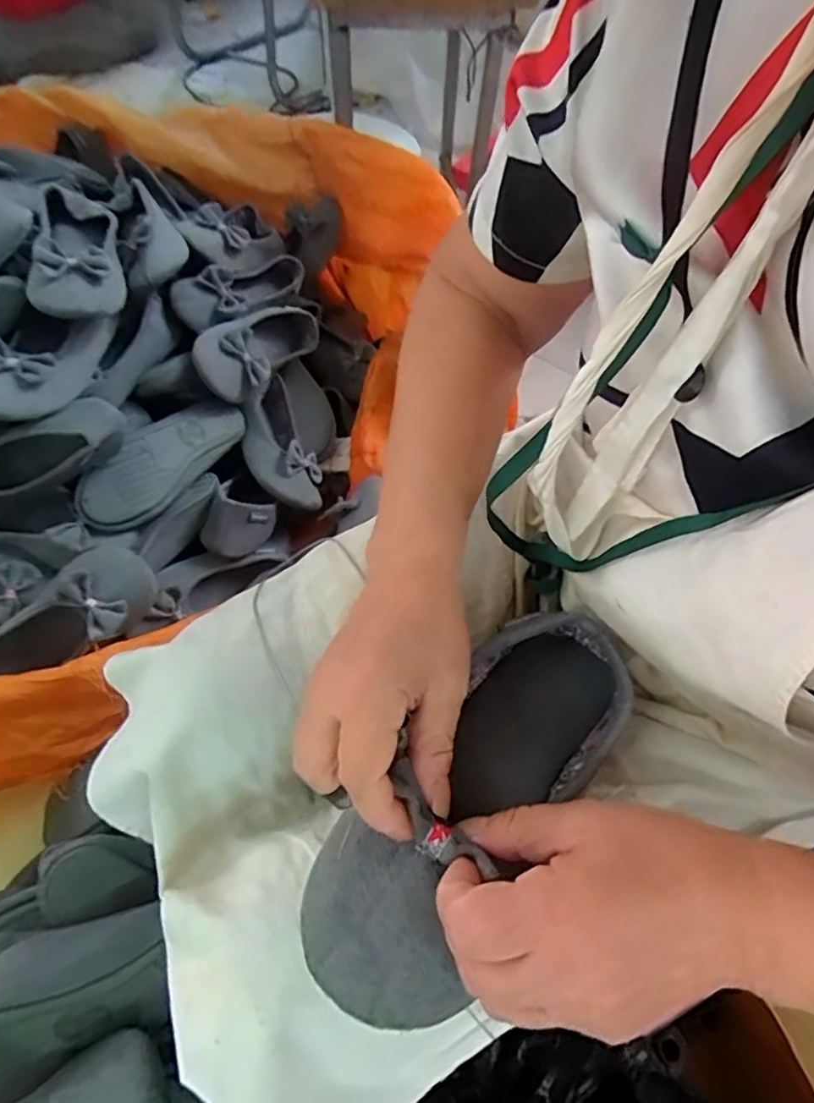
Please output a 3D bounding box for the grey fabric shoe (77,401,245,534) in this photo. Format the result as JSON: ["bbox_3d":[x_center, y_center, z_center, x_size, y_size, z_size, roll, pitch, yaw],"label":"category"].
[{"bbox_3d":[-0.313,-0.115,0.775,0.086,0.056,0.231,47,60,-14],"label":"grey fabric shoe"}]

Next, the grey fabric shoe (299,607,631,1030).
[{"bbox_3d":[0.043,0.112,0.304,0.084,0.067,0.223,37,51,18],"label":"grey fabric shoe"}]

